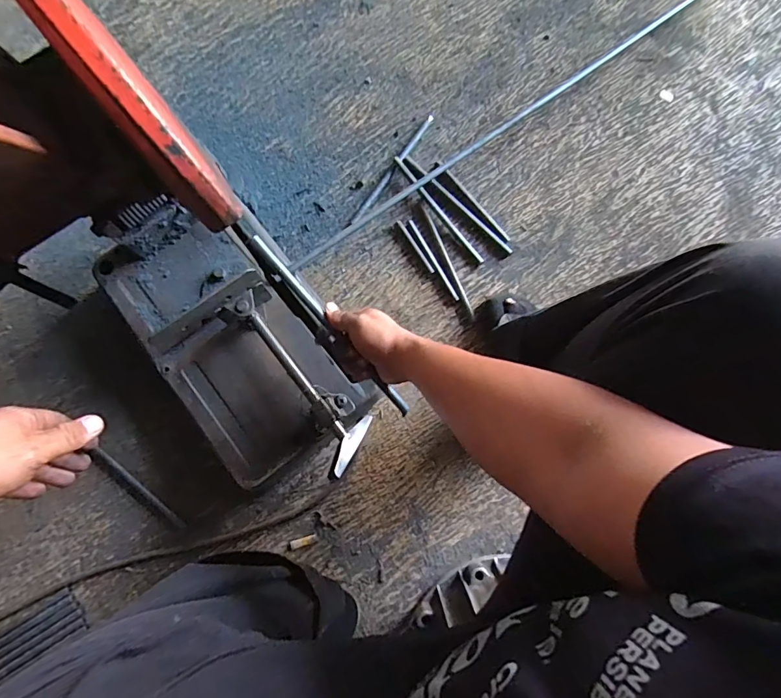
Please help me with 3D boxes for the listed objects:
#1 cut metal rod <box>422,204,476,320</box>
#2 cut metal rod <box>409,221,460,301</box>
[{"bbox_3d":[0.100,-0.150,0.750,0.009,0.006,0.218,-22,80,-5],"label":"cut metal rod"},{"bbox_3d":[0.073,-0.152,0.750,0.007,0.007,0.161,-29,81,-6],"label":"cut metal rod"}]

